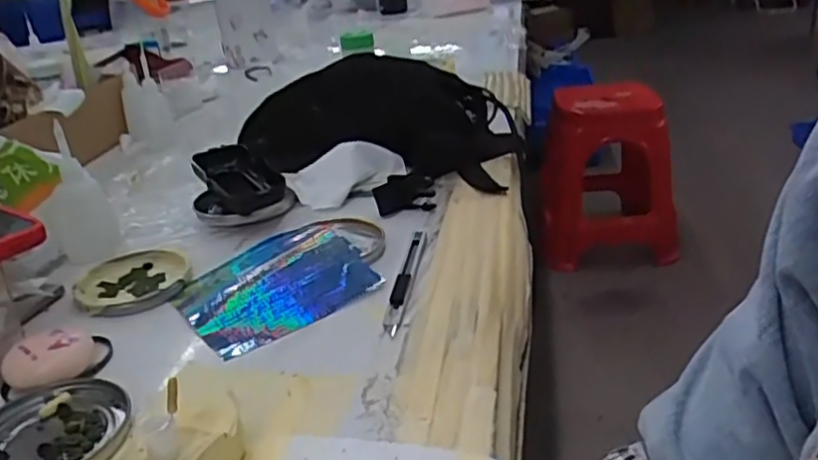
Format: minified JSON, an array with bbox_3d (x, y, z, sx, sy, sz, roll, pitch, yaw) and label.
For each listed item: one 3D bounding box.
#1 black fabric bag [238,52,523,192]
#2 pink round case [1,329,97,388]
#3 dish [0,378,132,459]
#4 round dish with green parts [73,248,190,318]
[{"bbox_3d":[-0.030,-0.113,0.722,0.300,0.115,0.147,13,30,32],"label":"black fabric bag"},{"bbox_3d":[-0.214,0.076,0.400,0.044,0.021,0.040,-4,25,2],"label":"pink round case"},{"bbox_3d":[-0.189,0.106,0.355,0.077,0.008,0.084,-14,27,-19],"label":"dish"},{"bbox_3d":[-0.204,0.038,0.503,0.077,0.010,0.082,-12,26,-15],"label":"round dish with green parts"}]

